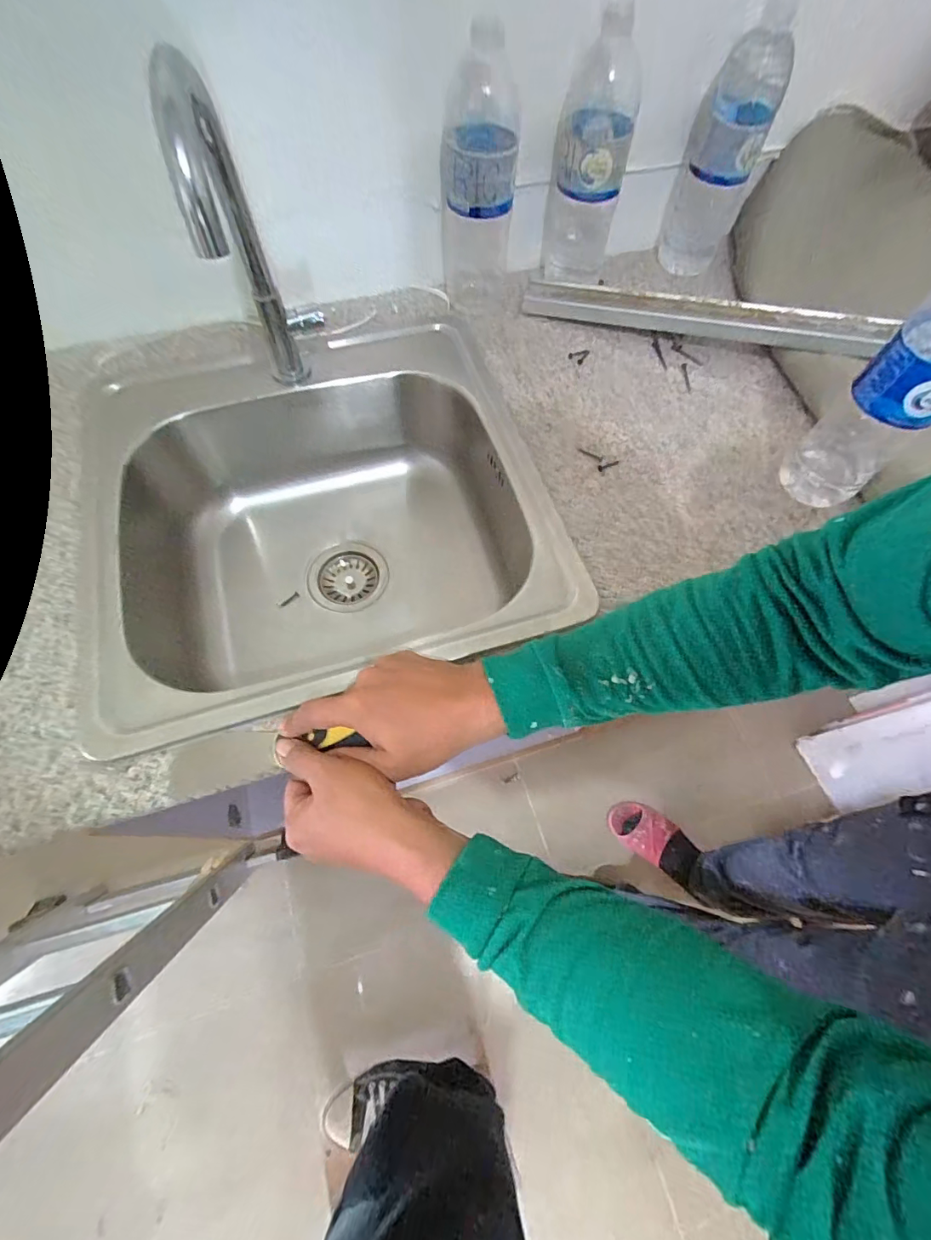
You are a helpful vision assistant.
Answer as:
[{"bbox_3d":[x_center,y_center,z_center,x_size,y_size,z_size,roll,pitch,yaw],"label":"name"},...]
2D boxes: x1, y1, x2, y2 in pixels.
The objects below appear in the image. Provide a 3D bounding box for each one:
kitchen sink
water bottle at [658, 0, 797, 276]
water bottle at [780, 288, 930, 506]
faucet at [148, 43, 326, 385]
[{"bbox_3d":[-0.161,-0.116,0.597,0.477,0.197,0.483,-14,66,-8],"label":"kitchen sink"},{"bbox_3d":[0.325,-0.586,0.607,0.089,0.237,0.102,23,67,9],"label":"water bottle"},{"bbox_3d":[0.389,-0.204,0.425,0.067,0.251,0.075,-38,72,-17],"label":"water bottle"},{"bbox_3d":[-0.191,-0.315,0.449,0.070,0.281,0.152,-19,67,-10],"label":"faucet"}]

